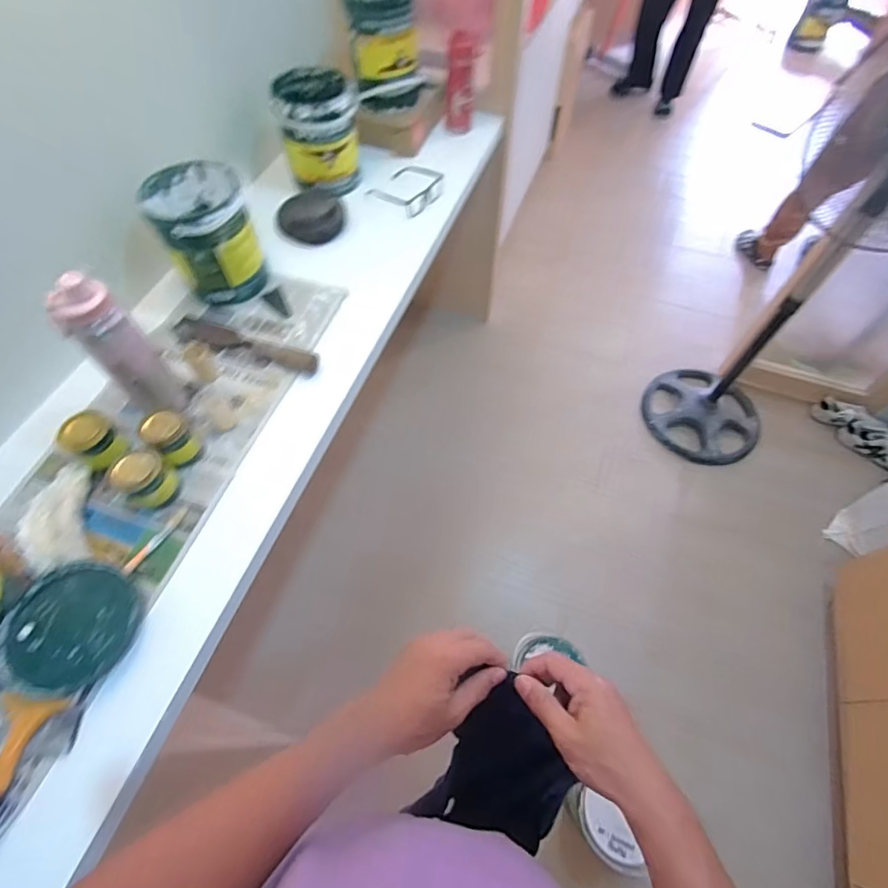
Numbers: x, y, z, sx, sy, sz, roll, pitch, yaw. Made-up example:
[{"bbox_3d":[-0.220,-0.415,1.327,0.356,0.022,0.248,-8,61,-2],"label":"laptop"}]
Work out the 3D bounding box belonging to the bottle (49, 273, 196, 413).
[{"bbox_3d":[-0.484,-0.135,0.740,0.081,0.268,0.073,-35,66,-20],"label":"bottle"}]

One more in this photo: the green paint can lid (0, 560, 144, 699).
[{"bbox_3d":[-0.501,0.244,0.648,0.165,0.032,0.163,0,60,-1],"label":"green paint can lid"}]

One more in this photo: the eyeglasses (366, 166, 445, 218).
[{"bbox_3d":[-0.079,-0.606,1.151,0.130,0.032,0.153,36,65,18],"label":"eyeglasses"}]

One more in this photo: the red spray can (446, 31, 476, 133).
[{"bbox_3d":[0.043,-0.898,1.204,0.074,0.206,0.083,1,60,-1],"label":"red spray can"}]

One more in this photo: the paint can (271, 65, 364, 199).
[{"bbox_3d":[-0.282,-0.705,1.096,0.170,0.181,0.174,-12,61,-8],"label":"paint can"}]

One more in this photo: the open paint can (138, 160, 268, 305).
[{"bbox_3d":[-0.448,-0.394,0.936,0.158,0.204,0.171,0,60,-1],"label":"open paint can"}]

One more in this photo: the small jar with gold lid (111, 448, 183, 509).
[{"bbox_3d":[-0.451,0.053,0.735,0.062,0.081,0.066,0,60,-1],"label":"small jar with gold lid"}]

